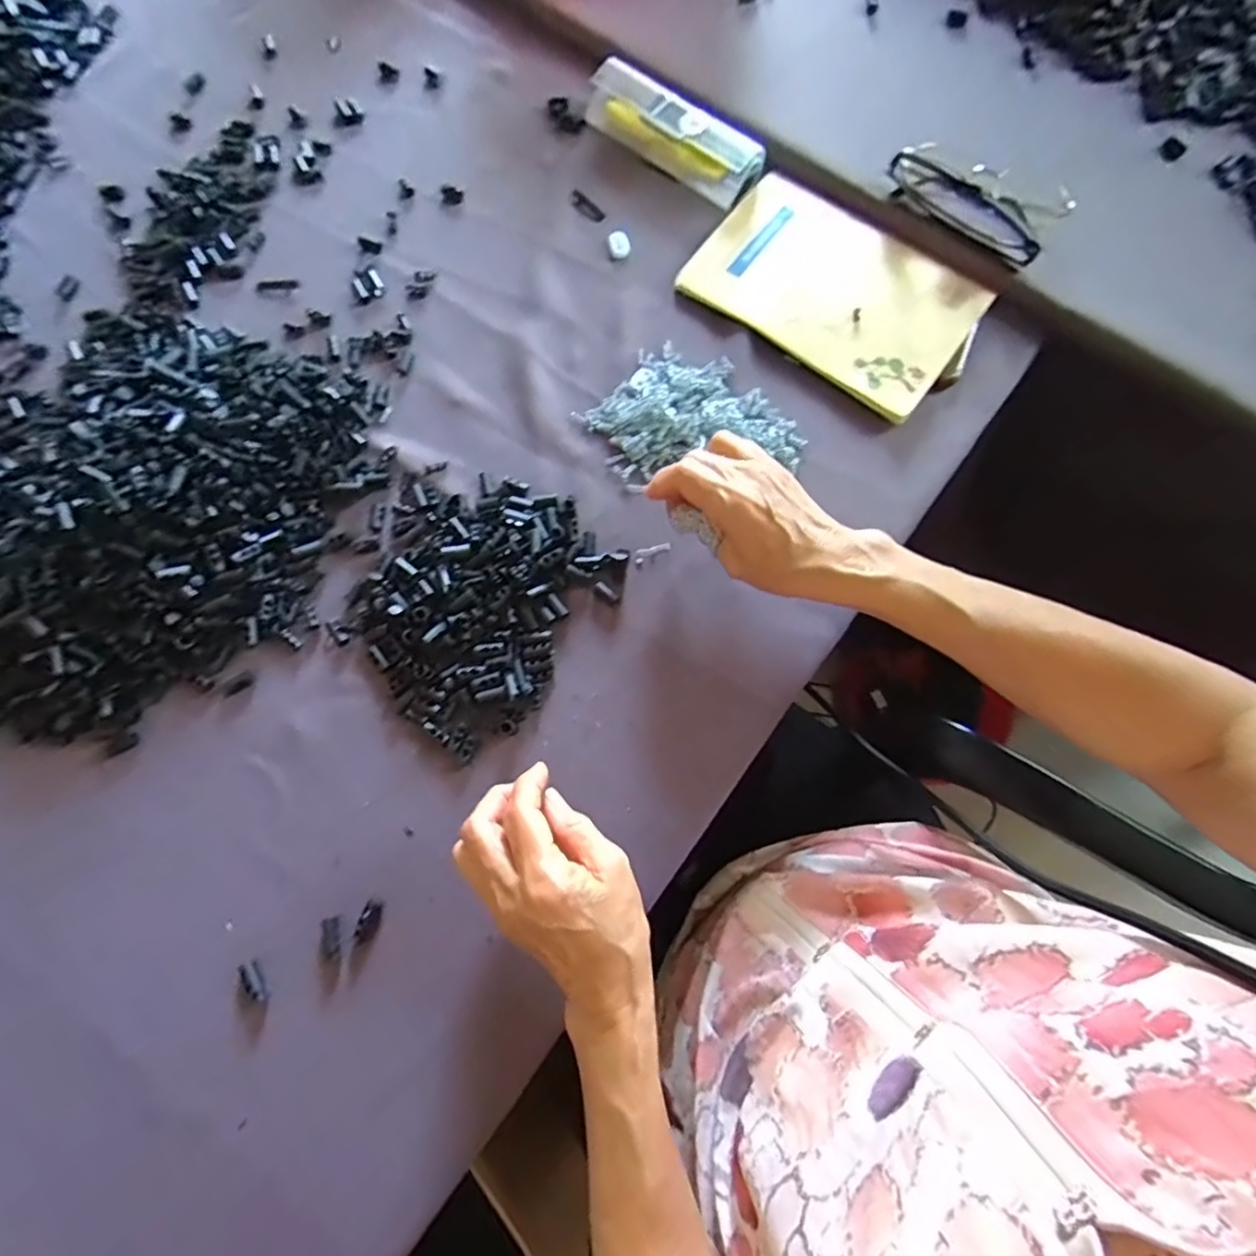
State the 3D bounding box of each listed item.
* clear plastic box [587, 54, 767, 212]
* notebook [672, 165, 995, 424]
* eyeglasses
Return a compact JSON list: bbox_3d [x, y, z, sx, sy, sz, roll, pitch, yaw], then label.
[{"bbox_3d":[0.034,-0.409,0.504,0.157,0.030,0.045,38,78,10],"label":"clear plastic box"},{"bbox_3d":[0.160,-0.266,0.473,0.206,0.013,0.144,37,78,10],"label":"notebook"},{"bbox_3d":[0.266,-0.331,0.472,0.128,0.027,0.062,38,79,10],"label":"eyeglasses"}]

